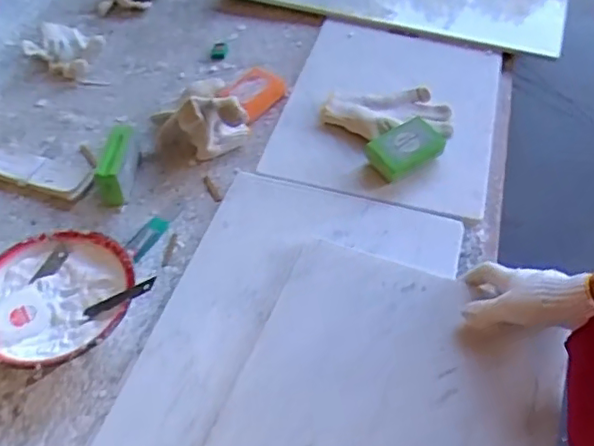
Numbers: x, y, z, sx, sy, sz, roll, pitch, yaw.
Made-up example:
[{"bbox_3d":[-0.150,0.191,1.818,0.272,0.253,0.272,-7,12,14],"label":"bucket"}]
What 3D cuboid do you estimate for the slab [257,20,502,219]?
[{"bbox_3d":[0.138,-0.178,0.884,0.298,0.025,0.364,13,55,10],"label":"slab"}]

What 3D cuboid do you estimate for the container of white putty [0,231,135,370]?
[{"bbox_3d":[-0.269,0.084,0.659,0.168,0.056,0.168,-2,49,2],"label":"container of white putty"}]

